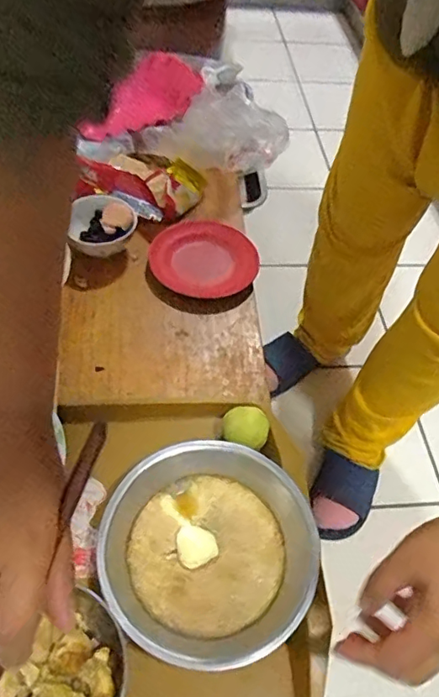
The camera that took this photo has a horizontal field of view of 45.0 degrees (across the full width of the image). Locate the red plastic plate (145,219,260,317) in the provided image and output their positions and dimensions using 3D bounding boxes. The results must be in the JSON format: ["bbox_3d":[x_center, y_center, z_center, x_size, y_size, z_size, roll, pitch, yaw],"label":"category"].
[{"bbox_3d":[-0.024,-0.113,0.715,0.145,0.031,0.147,0,50,0],"label":"red plastic plate"}]

